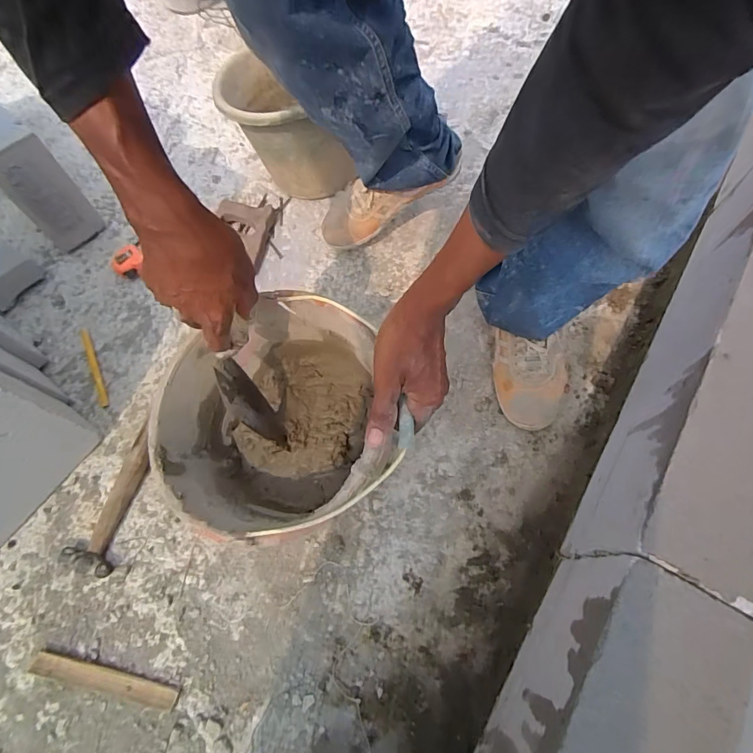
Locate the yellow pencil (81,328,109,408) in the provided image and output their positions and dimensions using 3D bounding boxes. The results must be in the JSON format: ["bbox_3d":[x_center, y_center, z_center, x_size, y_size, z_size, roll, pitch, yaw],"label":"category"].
[{"bbox_3d":[-0.498,-0.015,0.772,0.015,0.011,0.178,-26,66,-7],"label":"yellow pencil"}]

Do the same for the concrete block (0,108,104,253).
[{"bbox_3d":[-0.693,-0.407,0.849,0.097,0.220,0.303,-43,69,-14],"label":"concrete block"}]

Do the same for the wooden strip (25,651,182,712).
[{"bbox_3d":[-0.345,0.386,0.555,0.195,0.006,0.026,10,66,10],"label":"wooden strip"}]

